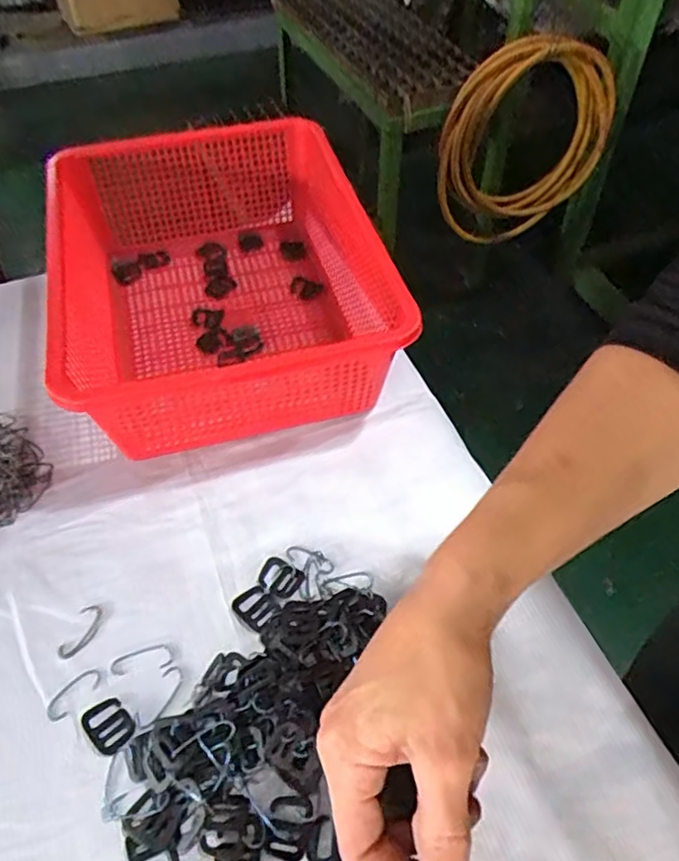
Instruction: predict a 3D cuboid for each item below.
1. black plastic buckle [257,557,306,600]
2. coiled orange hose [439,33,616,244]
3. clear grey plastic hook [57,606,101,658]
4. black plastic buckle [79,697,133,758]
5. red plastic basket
[{"bbox_3d":[-0.045,0.108,0.468,0.031,0.004,0.027,29,55,18],"label":"black plastic buckle"},{"bbox_3d":[0.372,-0.564,1.271,0.359,0.406,0.067,-7,52,-5],"label":"coiled orange hose"},{"bbox_3d":[-0.180,0.140,0.440,0.017,0.004,0.040,14,52,8],"label":"clear grey plastic hook"},{"bbox_3d":[-0.147,0.187,0.401,0.025,0.004,0.033,-30,59,-24],"label":"black plastic buckle"},{"bbox_3d":[-0.106,-0.133,0.586,0.290,0.124,0.334,-15,53,-13],"label":"red plastic basket"}]

